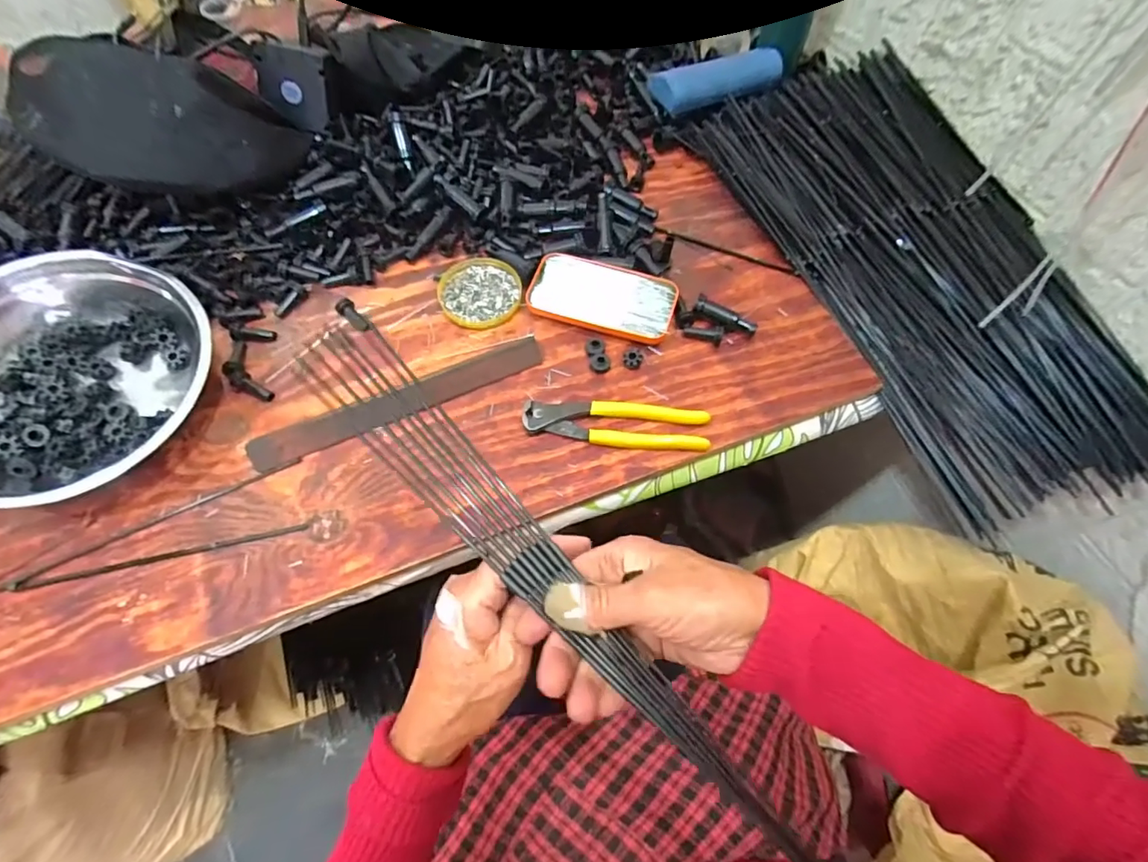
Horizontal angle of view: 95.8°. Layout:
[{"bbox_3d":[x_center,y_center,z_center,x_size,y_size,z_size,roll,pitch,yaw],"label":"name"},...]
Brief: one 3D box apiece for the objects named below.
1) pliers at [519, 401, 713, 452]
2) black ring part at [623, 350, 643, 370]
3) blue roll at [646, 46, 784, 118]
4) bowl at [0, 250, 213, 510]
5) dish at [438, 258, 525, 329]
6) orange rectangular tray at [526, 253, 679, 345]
[{"bbox_3d":[0.038,-0.005,0.469,0.165,0.014,0.040,4,63,1],"label":"pliers"},{"bbox_3d":[0.057,-0.071,0.498,0.018,0.011,0.018,1,63,-1],"label":"black ring part"},{"bbox_3d":[0.181,-0.436,0.652,0.165,0.045,0.058,-19,65,-11],"label":"blue roll"},{"bbox_3d":[-0.421,-0.043,0.436,0.226,0.075,0.199,-1,74,-5],"label":"bowl"},{"bbox_3d":[-0.097,-0.145,0.536,0.081,0.008,0.087,1,63,-1],"label":"dish"},{"bbox_3d":[0.029,-0.137,0.521,0.143,0.011,0.077,18,64,8],"label":"orange rectangular tray"}]

